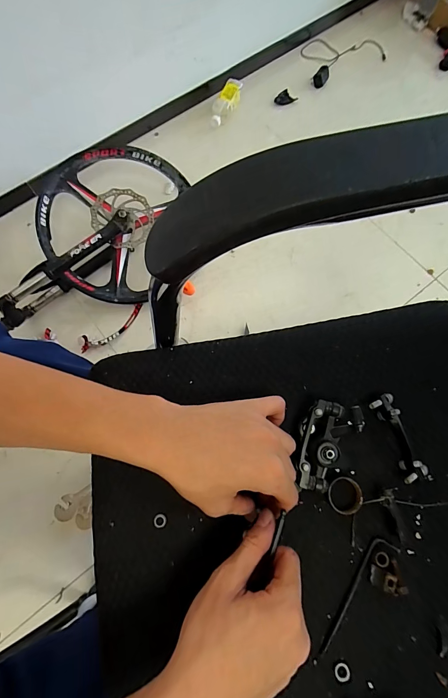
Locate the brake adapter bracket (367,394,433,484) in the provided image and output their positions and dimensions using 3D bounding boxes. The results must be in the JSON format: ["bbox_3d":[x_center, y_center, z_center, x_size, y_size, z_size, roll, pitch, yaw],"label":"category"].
[{"bbox_3d":[0.172,0.089,0.322,0.030,0.017,0.088,-20,74,-9],"label":"brake adapter bracket"}]

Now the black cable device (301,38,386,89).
[{"bbox_3d":[0.404,-1.055,1.185,0.337,0.057,0.227,-36,77,-13],"label":"black cable device"}]

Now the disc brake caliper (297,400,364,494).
[{"bbox_3d":[0.094,0.090,0.308,0.052,0.037,0.084,30,73,7],"label":"disc brake caliper"}]

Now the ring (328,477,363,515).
[{"bbox_3d":[0.115,0.139,0.311,0.031,0.011,0.032,1,72,-2],"label":"ring"}]

